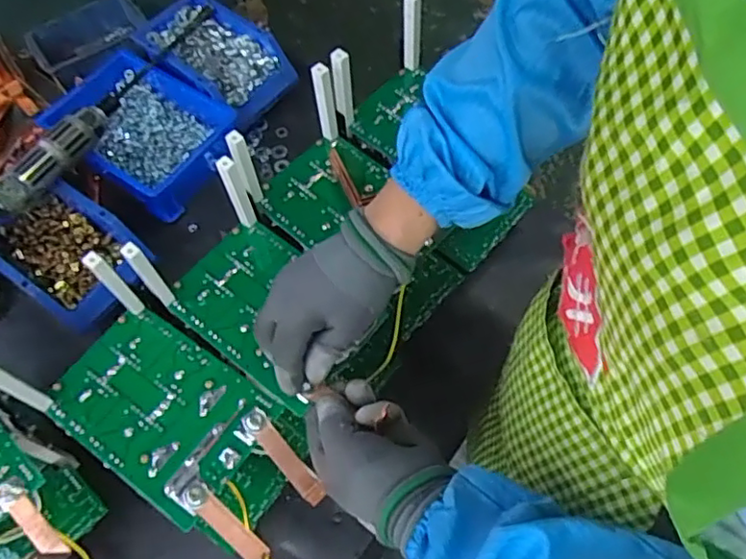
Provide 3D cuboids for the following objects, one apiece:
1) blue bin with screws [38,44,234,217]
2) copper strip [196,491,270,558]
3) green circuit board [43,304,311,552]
[{"bbox_3d":[-0.275,-0.179,0.736,0.202,0.069,0.143,33,68,18],"label":"blue bin with screws"},{"bbox_3d":[-0.102,0.181,0.436,0.060,0.011,0.017,35,68,18],"label":"copper strip"},{"bbox_3d":[-0.153,0.112,0.479,0.194,0.024,0.110,31,67,17],"label":"green circuit board"}]

